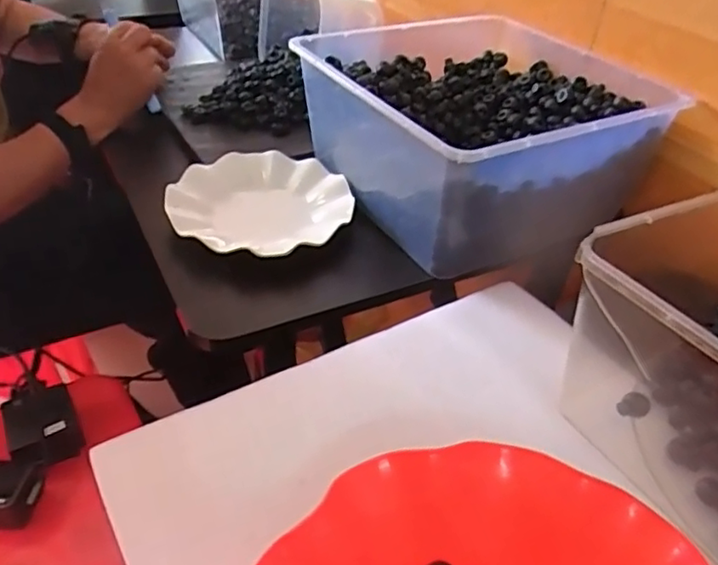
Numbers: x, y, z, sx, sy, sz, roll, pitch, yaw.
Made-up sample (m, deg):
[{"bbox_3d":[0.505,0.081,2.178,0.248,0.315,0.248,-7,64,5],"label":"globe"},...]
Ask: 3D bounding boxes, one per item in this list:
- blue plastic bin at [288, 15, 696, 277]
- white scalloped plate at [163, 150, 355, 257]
[{"bbox_3d":[0.121,-0.174,0.668,0.297,0.126,0.307,-18,44,-25],"label":"blue plastic bin"},{"bbox_3d":[-0.099,-0.077,0.632,0.178,0.030,0.176,3,39,-2],"label":"white scalloped plate"}]

